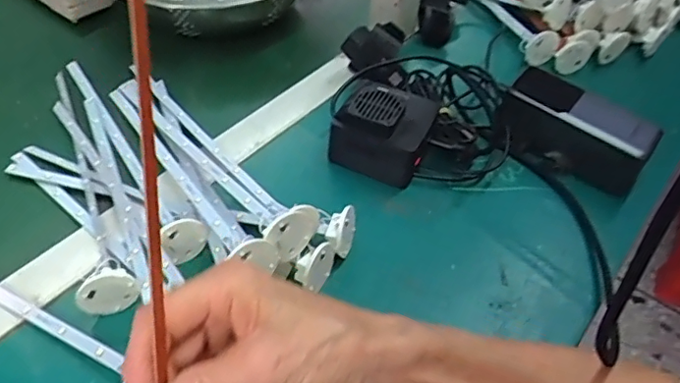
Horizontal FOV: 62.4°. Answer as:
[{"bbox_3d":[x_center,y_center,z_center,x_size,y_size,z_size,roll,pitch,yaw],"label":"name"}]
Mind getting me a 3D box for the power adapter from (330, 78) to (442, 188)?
[{"bbox_3d":[0.040,-0.054,0.484,0.076,0.060,0.069,20,49,16],"label":"power adapter"}]

